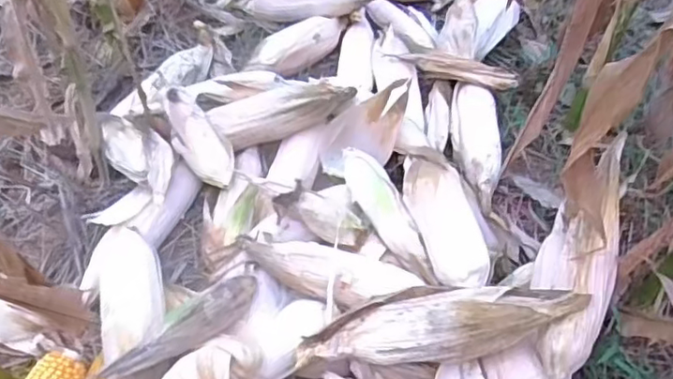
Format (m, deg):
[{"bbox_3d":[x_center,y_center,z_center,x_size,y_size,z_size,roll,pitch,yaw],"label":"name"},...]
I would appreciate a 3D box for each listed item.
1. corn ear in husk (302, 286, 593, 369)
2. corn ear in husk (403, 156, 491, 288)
[{"bbox_3d":[0.117,0.150,0.706,0.311,0.058,0.085,-2,53,-1],"label":"corn ear in husk"},{"bbox_3d":[0.141,0.037,0.848,0.079,0.066,0.238,-8,53,-5],"label":"corn ear in husk"}]

